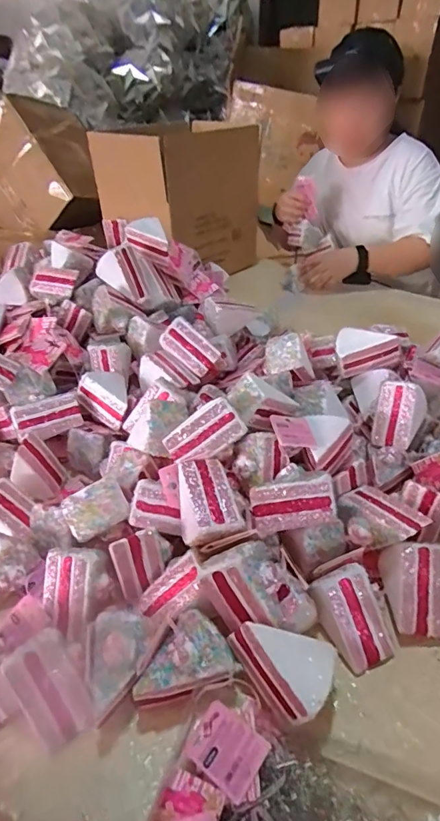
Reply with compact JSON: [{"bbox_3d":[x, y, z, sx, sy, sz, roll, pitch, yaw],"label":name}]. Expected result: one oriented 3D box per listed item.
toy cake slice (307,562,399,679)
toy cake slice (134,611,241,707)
[{"bbox_3d":[0.133,0.202,0.461,0.068,0.060,0.086,-16,39,-19],"label":"toy cake slice"},{"bbox_3d":[-0.036,0.225,0.426,0.089,0.048,0.059,-9,37,-10],"label":"toy cake slice"}]

